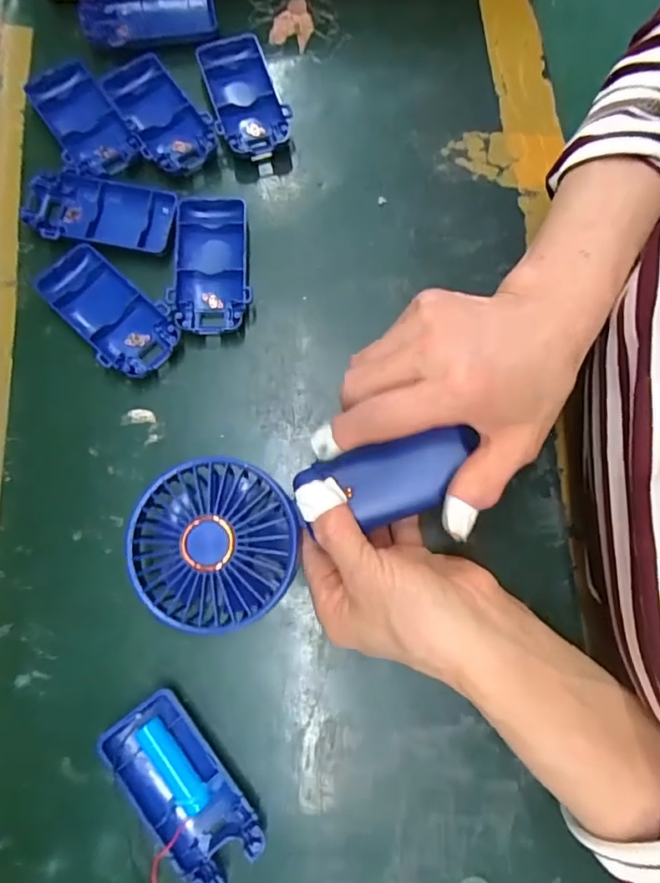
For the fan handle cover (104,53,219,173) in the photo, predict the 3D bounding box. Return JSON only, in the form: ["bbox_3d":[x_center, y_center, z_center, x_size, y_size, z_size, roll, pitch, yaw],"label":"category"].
[{"bbox_3d":[-0.119,-0.227,0.367,0.046,0.014,0.104,-32,80,-9],"label":"fan handle cover"}]

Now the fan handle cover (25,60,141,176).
[{"bbox_3d":[-0.168,-0.219,0.364,0.046,0.013,0.095,-30,79,-8],"label":"fan handle cover"}]

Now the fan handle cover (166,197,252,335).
[{"bbox_3d":[-0.076,-0.114,0.346,0.048,0.016,0.096,1,77,-2],"label":"fan handle cover"}]

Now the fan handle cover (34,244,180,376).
[{"bbox_3d":[-0.137,-0.080,0.337,0.094,0.016,0.045,42,79,8],"label":"fan handle cover"}]

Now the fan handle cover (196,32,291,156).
[{"bbox_3d":[-0.060,-0.242,0.374,0.046,0.013,0.091,-17,78,-6],"label":"fan handle cover"}]

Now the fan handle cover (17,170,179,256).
[{"bbox_3d":[-0.148,-0.148,0.348,0.091,0.012,0.047,7,76,0],"label":"fan handle cover"}]

